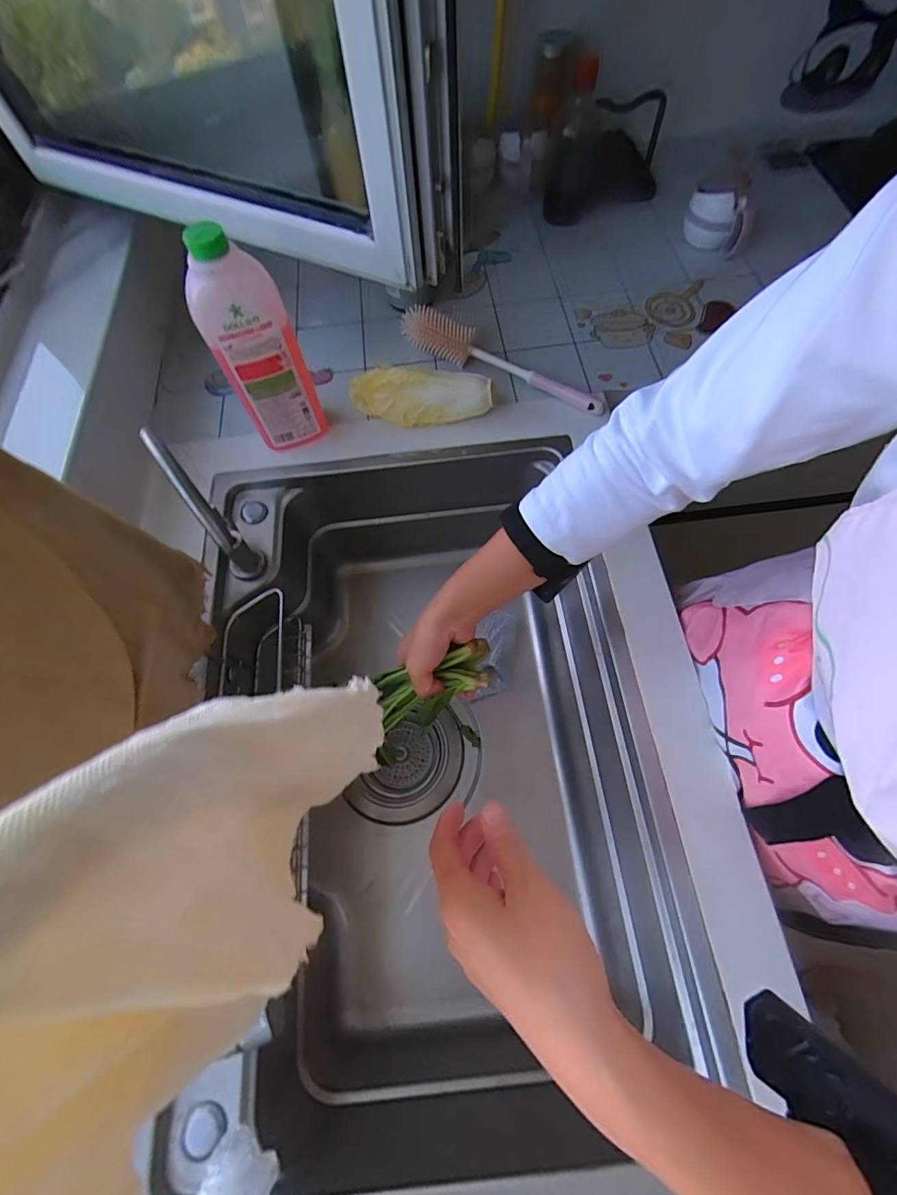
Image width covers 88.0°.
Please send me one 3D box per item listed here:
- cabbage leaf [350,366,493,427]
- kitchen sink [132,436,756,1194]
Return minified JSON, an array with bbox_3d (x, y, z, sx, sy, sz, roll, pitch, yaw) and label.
[{"bbox_3d":[-0.039,-0.255,0.591,0.185,0.060,0.058,7,66,6],"label":"cabbage leaf"},{"bbox_3d":[-0.026,0.158,0.574,0.433,0.248,0.649,-8,66,0],"label":"kitchen sink"}]

